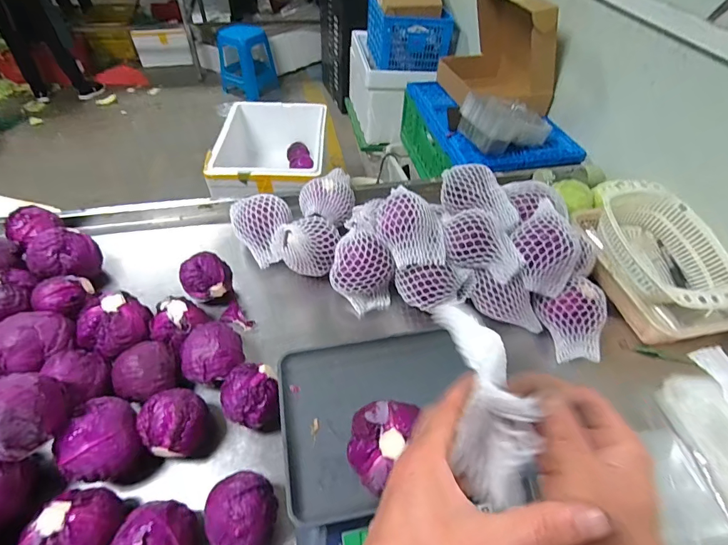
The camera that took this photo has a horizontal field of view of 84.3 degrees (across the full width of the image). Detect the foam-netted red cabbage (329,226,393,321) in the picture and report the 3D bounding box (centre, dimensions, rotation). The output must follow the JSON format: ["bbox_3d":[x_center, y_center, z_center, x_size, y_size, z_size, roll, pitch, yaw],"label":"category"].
[{"bbox_3d":[-0.003,-0.008,0.857,0.129,0.132,0.136,4,48,1],"label":"foam-netted red cabbage"}]

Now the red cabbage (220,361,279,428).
[{"bbox_3d":[-0.184,0.204,0.660,0.086,0.085,0.086,1,48,-1],"label":"red cabbage"}]

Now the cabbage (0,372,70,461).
[{"bbox_3d":[-0.466,0.193,0.544,0.093,0.091,0.101,1,48,-1],"label":"cabbage"}]

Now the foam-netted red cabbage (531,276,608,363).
[{"bbox_3d":[0.415,0.094,0.793,0.109,0.096,0.145,-6,49,-8],"label":"foam-netted red cabbage"}]

